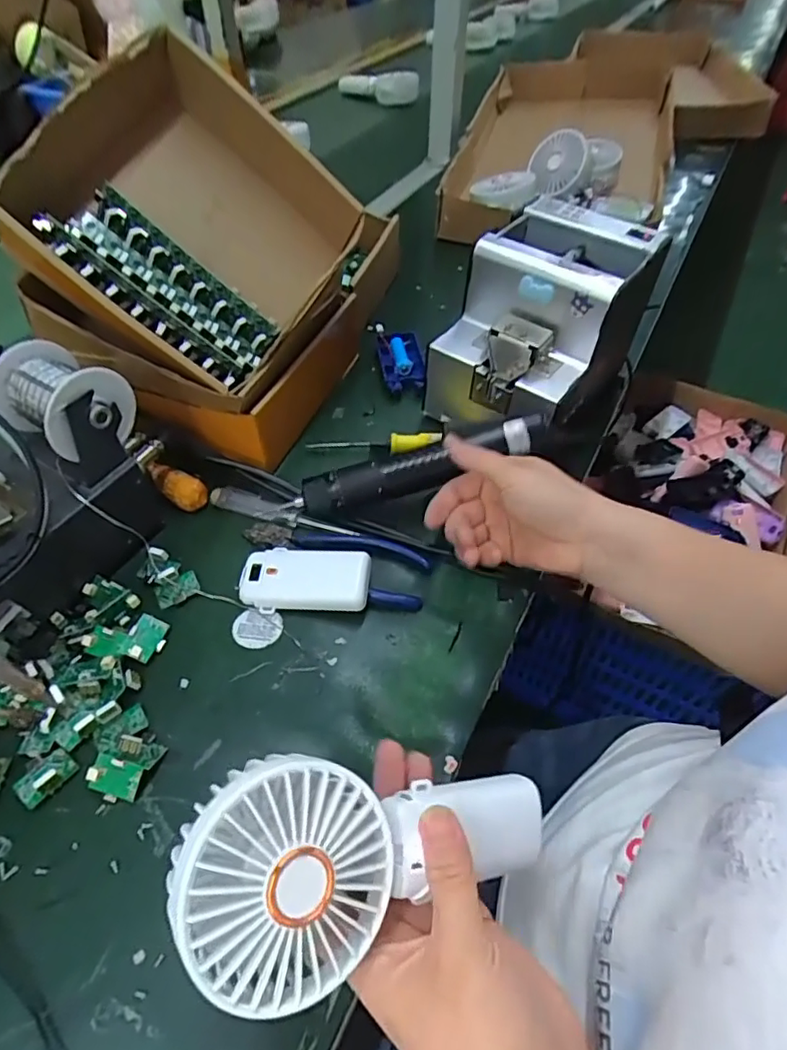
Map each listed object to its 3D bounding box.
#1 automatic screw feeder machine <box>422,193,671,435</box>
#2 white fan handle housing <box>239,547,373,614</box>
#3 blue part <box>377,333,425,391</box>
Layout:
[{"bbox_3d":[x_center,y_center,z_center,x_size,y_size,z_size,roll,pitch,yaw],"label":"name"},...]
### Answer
[{"bbox_3d":[0.128,-0.170,0.519,0.129,0.149,0.189,30,57,22],"label":"automatic screw feeder machine"},{"bbox_3d":[-0.064,0.040,0.423,0.092,0.019,0.045,5,51,4],"label":"white fan handle housing"},{"bbox_3d":[0.008,-0.171,0.604,0.043,0.018,0.085,-7,51,-6],"label":"blue part"}]

